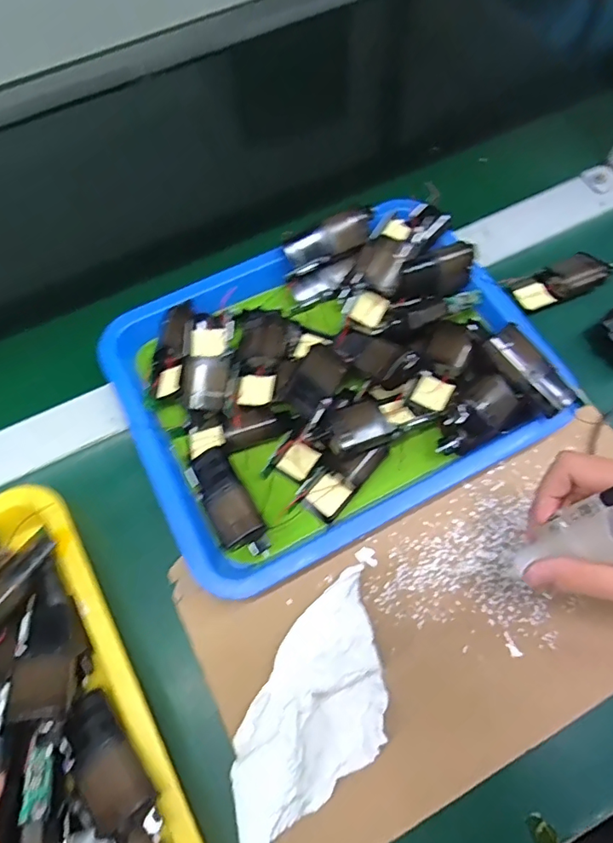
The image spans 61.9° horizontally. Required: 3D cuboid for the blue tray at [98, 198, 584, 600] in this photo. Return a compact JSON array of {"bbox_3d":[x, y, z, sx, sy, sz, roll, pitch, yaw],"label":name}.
[{"bbox_3d":[0.019,-0.044,0.418,0.324,0.054,0.256,-27,69,-8],"label":"blue tray"}]

